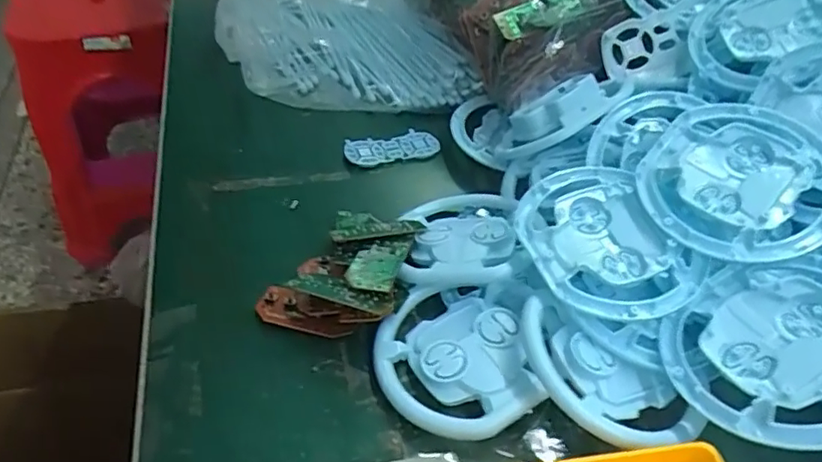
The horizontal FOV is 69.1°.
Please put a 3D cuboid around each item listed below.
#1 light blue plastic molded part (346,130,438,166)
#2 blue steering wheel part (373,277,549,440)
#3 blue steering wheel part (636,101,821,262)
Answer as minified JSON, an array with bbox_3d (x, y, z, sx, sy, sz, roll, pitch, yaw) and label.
[{"bbox_3d":[-0.015,-0.065,0.473,0.072,0.010,0.030,-12,46,-15],"label":"light blue plastic molded part"},{"bbox_3d":[0.024,0.067,0.327,0.085,0.019,0.091,1,44,-1],"label":"blue steering wheel part"},{"bbox_3d":[0.190,-0.031,0.343,0.103,0.010,0.111,-6,55,9],"label":"blue steering wheel part"}]

